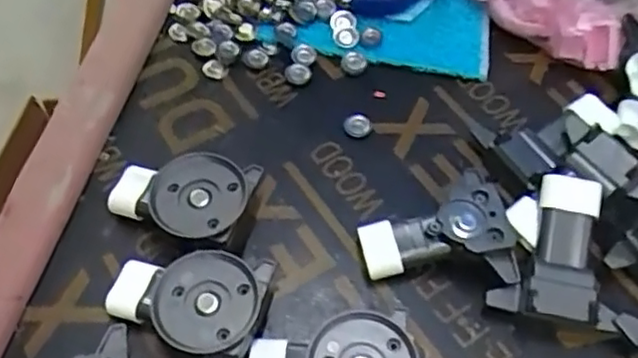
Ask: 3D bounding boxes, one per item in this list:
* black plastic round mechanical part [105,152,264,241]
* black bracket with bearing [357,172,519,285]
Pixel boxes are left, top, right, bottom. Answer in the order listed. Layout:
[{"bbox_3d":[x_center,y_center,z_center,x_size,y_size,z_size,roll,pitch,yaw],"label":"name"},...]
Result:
[{"bbox_3d":[-0.064,0.011,0.298,0.065,0.030,0.042,12,57,4],"label":"black plastic round mechanical part"},{"bbox_3d":[0.051,0.024,0.297,0.063,0.026,0.054,-5,57,-7],"label":"black bracket with bearing"}]

